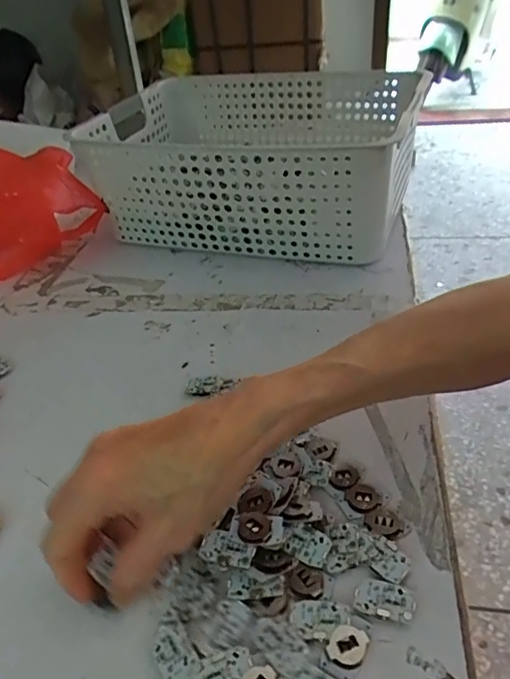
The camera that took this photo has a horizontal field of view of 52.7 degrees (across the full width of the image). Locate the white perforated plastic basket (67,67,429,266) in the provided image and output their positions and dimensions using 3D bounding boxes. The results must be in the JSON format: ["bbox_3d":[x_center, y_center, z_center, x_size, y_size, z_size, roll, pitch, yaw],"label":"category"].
[{"bbox_3d":[0.004,-0.211,0.601,0.338,0.125,0.269,10,41,21],"label":"white perforated plastic basket"}]

